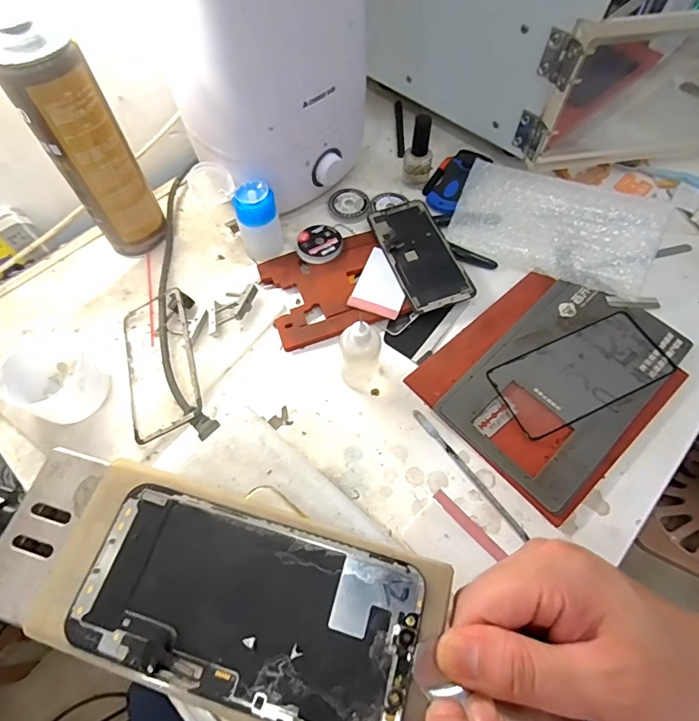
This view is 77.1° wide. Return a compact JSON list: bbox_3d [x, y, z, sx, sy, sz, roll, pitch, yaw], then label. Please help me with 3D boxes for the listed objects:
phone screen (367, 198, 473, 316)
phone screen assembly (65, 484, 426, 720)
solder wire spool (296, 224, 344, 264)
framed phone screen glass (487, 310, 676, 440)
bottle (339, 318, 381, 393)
[{"bbox_3d":[0.073,-0.114,0.460,0.068,0.007,0.138,-18,65,-8],"label":"phone screen"},{"bbox_3d":[-0.044,0.104,0.186,0.141,0.010,0.067,14,68,8],"label":"phone screen assembly"},{"bbox_3d":[-0.032,-0.125,0.467,0.048,0.011,0.048,-1,67,3],"label":"solder wire spool"},{"bbox_3d":[0.211,0.010,0.397,0.156,0.006,0.071,-23,65,-9],"label":"framed phone screen glass"},{"bbox_3d":[0.009,-0.003,0.372,0.032,0.078,0.031,-1,67,3],"label":"bottle"}]

